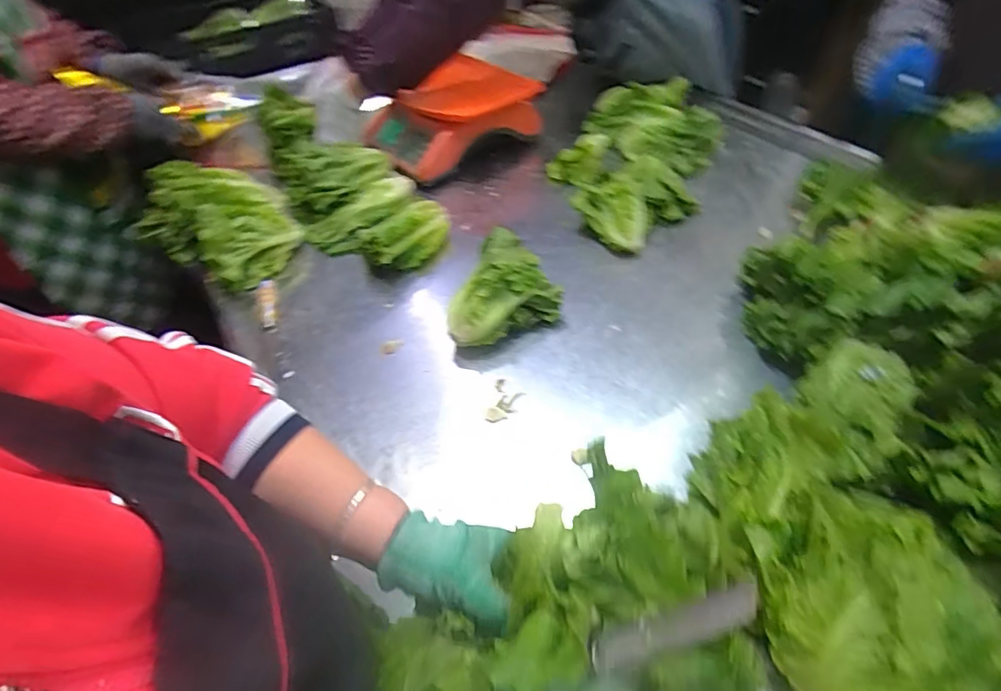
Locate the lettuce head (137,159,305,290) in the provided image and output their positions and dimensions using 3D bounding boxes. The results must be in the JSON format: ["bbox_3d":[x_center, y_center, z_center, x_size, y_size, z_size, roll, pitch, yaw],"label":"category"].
[{"bbox_3d":[-0.454,-0.204,0.817,0.244,0.114,0.183,24,53,25],"label":"lettuce head"}]

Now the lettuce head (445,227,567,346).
[{"bbox_3d":[-0.007,-0.071,0.669,0.150,0.089,0.119,-26,50,-19],"label":"lettuce head"}]

